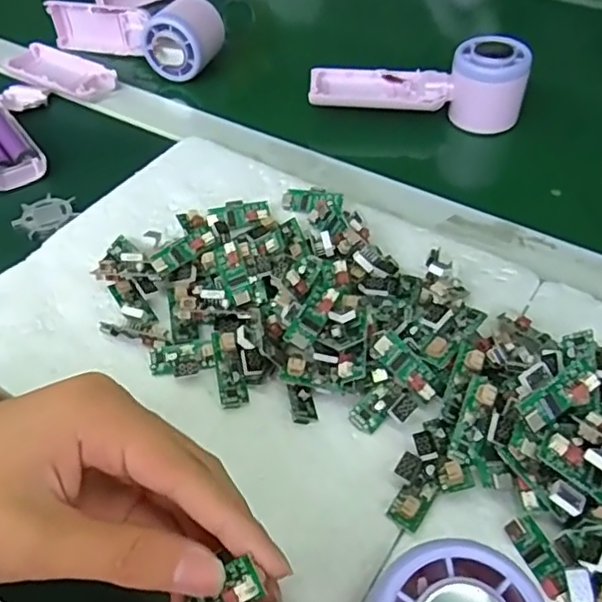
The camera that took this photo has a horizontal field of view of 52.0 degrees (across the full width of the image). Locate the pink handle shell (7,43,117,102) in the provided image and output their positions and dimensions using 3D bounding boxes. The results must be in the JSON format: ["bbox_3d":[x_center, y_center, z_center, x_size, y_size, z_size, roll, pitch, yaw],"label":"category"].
[{"bbox_3d":[-0.209,-0.197,0.537,0.107,0.018,0.047,32,57,26],"label":"pink handle shell"}]

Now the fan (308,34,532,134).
[{"bbox_3d":[0.090,-0.172,0.486,0.162,0.056,0.042,5,49,6],"label":"fan"}]

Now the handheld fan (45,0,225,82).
[{"bbox_3d":[-0.152,-0.249,0.558,0.163,0.051,0.050,22,53,20],"label":"handheld fan"}]

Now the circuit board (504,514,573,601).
[{"bbox_3d":[0.098,0.106,0.247,0.013,0.004,0.039,-41,55,16],"label":"circuit board"}]

